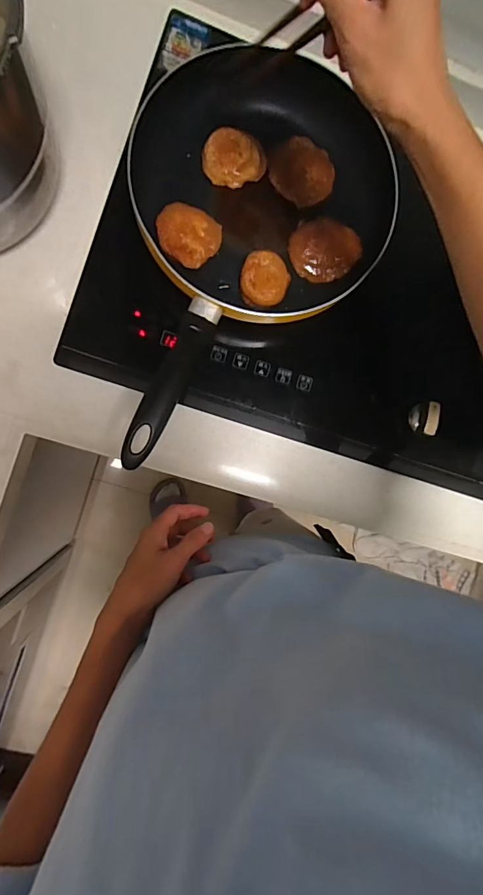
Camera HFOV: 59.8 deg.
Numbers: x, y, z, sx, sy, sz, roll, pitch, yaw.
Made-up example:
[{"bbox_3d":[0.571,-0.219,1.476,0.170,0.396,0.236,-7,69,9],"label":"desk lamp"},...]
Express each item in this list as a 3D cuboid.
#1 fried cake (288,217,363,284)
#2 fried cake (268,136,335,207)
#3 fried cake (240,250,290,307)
[{"bbox_3d":[0.099,-0.231,0.487,0.083,0.011,0.070,-15,89,-5],"label":"fried cake"},{"bbox_3d":[0.072,-0.321,0.484,0.073,0.014,0.074,0,88,-5],"label":"fried cake"},{"bbox_3d":[0.026,-0.190,0.478,0.053,0.015,0.060,21,87,-4],"label":"fried cake"}]

